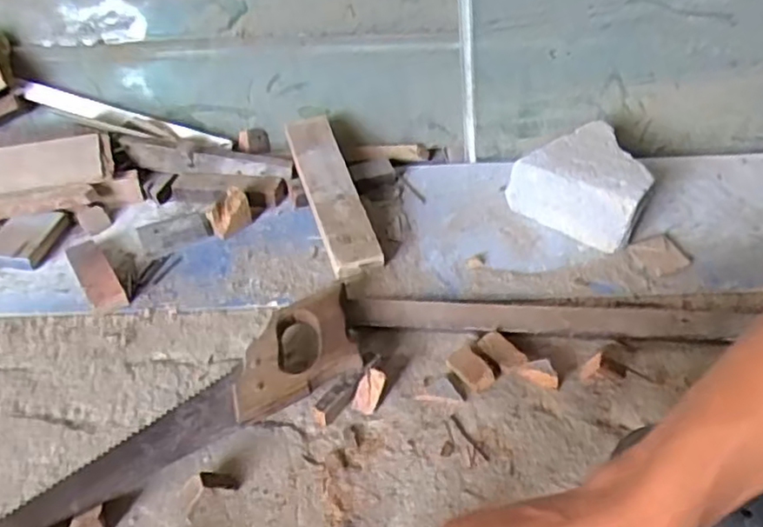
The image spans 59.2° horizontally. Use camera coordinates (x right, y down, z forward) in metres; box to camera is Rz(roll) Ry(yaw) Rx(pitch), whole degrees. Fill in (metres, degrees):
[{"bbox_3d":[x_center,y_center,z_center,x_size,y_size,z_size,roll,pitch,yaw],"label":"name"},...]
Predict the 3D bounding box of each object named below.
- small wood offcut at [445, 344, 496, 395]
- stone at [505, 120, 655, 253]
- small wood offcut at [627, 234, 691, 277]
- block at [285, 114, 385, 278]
[{"bbox_3d":[0.080,0.093,0.600,0.027,0.019,0.043,-21,47,-19],"label":"small wood offcut"},{"bbox_3d":[0.229,-0.088,0.731,0.136,0.075,0.125,30,53,29],"label":"stone"},{"bbox_3d":[0.289,-0.008,0.699,0.050,0.009,0.049,-21,48,-19],"label":"small wood offcut"},{"bbox_3d":[-0.055,-0.081,0.729,0.054,0.019,0.214,-14,59,-12],"label":"block"}]

